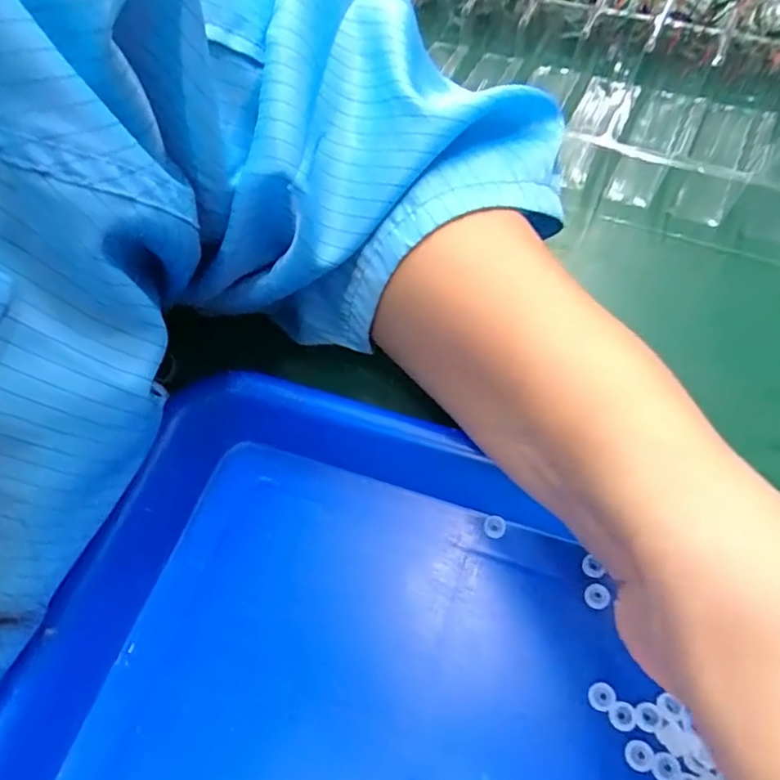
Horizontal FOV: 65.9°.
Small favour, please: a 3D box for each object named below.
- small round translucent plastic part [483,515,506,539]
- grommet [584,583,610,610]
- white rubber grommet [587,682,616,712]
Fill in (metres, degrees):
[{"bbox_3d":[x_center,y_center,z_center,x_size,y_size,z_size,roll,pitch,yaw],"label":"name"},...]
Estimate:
[{"bbox_3d":[0.038,0.049,0.218,0.008,0.004,0.006,15,64,11],"label":"small round translucent plastic part"},{"bbox_3d":[0.070,0.070,0.204,0.008,0.004,0.008,-2,62,3],"label":"grommet"},{"bbox_3d":[0.066,0.095,0.187,0.008,0.004,0.008,-2,62,3],"label":"white rubber grommet"}]

